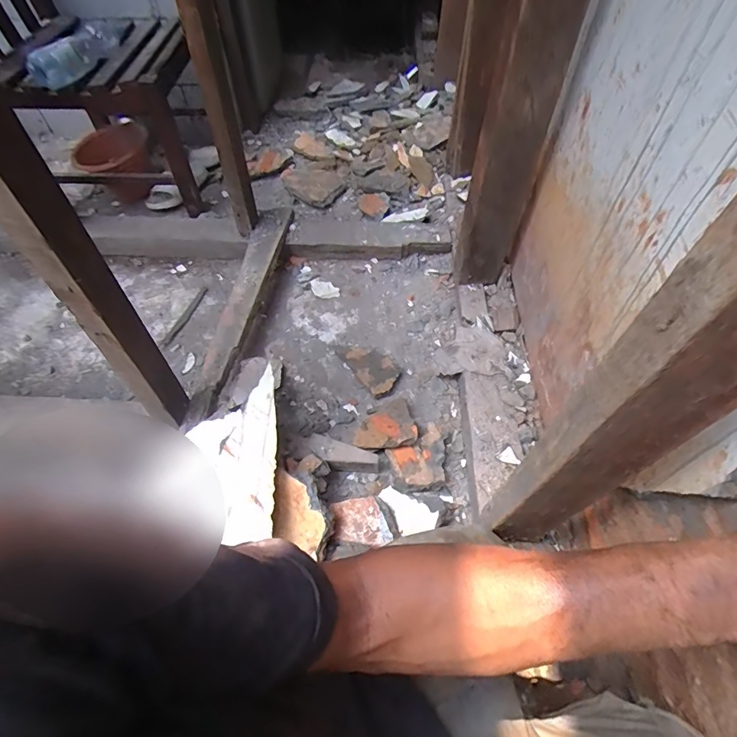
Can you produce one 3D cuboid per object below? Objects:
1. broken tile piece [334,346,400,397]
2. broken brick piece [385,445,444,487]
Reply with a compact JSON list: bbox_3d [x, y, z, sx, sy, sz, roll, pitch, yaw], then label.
[{"bbox_3d":[0.006,-0.023,1.115,0.127,0.052,0.196,-23,58,-14],"label":"broken tile piece"},{"bbox_3d":[0.102,0.215,0.948,0.085,0.041,0.109,-24,58,-15],"label":"broken brick piece"}]

